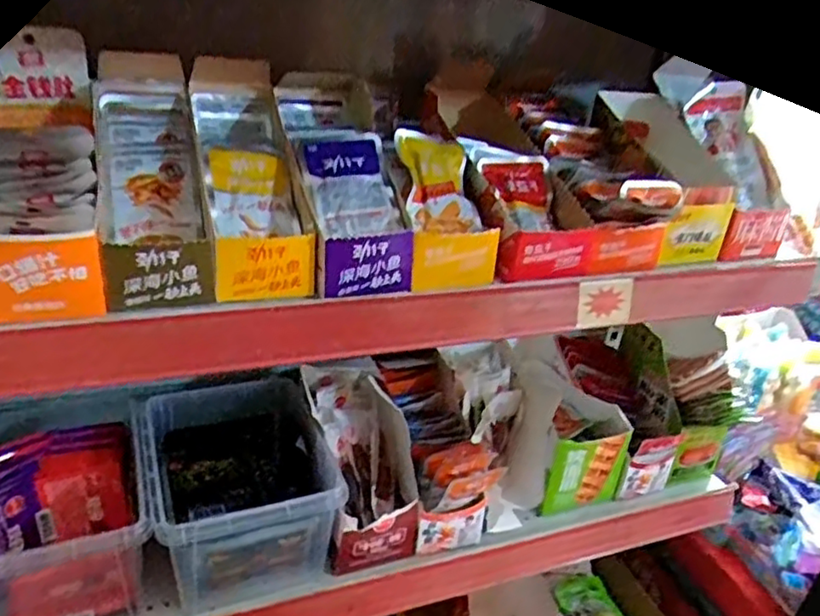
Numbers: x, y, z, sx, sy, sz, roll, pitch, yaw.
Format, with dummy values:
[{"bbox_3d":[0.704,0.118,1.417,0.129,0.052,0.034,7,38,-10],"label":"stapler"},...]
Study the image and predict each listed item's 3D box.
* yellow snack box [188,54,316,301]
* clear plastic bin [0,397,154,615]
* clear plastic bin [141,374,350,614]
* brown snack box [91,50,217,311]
[{"bbox_3d":[-0.130,-0.114,0.533,0.084,0.053,0.239,-5,54,-21],"label":"yellow snack box"},{"bbox_3d":[-0.322,0.185,0.595,0.164,0.111,0.206,-6,30,-23],"label":"clear plastic bin"},{"bbox_3d":[-0.169,0.173,0.644,0.157,0.114,0.203,-6,30,-24],"label":"clear plastic bin"},{"bbox_3d":[-0.198,-0.106,0.499,0.077,0.055,0.234,-5,54,-21],"label":"brown snack box"}]

